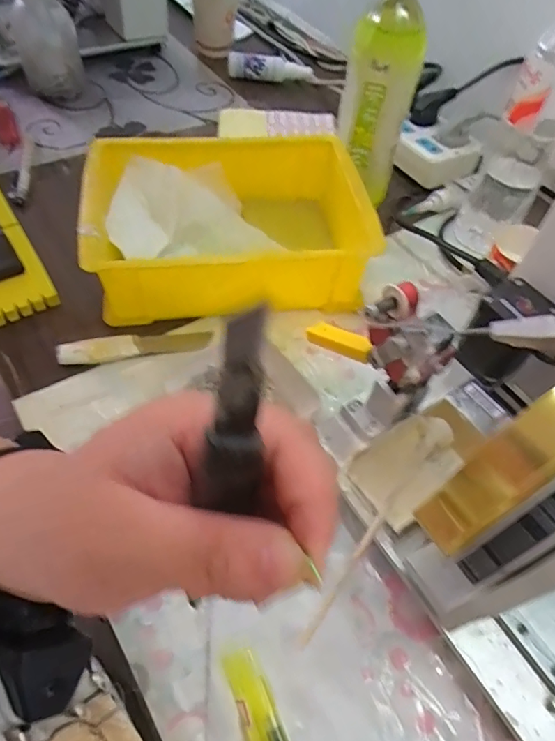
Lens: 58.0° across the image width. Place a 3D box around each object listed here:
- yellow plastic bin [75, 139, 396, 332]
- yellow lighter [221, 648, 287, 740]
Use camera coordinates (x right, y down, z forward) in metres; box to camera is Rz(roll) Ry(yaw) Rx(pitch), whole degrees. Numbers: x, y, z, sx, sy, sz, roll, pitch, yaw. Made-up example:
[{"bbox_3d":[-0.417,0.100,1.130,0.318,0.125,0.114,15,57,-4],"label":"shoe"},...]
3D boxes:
[{"bbox_3d":[-0.048,-0.141,0.477,0.245,0.090,0.197,-9,55,-12],"label":"yellow plastic bin"},{"bbox_3d":[-0.008,0.194,0.272,0.019,0.006,0.078,-18,57,-17],"label":"yellow lighter"}]

